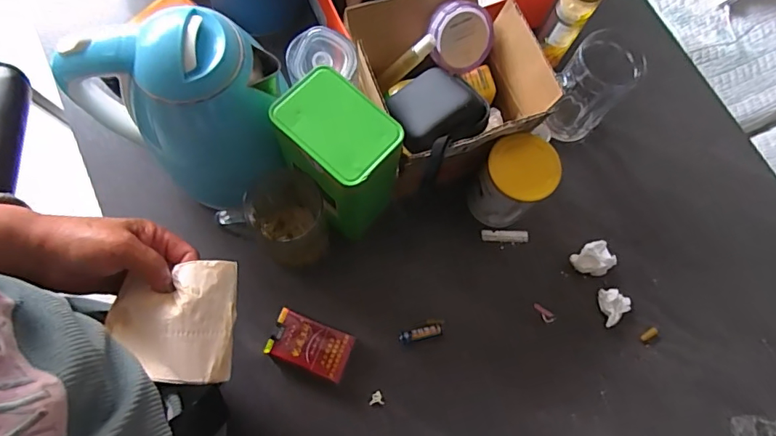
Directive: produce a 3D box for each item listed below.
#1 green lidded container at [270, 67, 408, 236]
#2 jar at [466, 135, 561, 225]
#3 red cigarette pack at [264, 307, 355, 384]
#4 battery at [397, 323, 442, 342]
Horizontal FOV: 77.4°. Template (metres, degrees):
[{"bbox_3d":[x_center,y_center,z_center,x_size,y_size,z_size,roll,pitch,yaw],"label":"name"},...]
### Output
[{"bbox_3d":[-0.045,-0.053,0.492,0.112,0.160,0.082,43,76,9],"label":"green lidded container"},{"bbox_3d":[0.137,-0.036,0.542,0.071,0.127,0.067,1,74,-3],"label":"jar"},{"bbox_3d":[-0.086,0.142,0.533,0.086,0.026,0.052,23,74,4],"label":"red cigarette pack"},{"bbox_3d":[0.038,0.133,0.553,0.050,0.014,0.014,-11,75,-6],"label":"battery"}]

